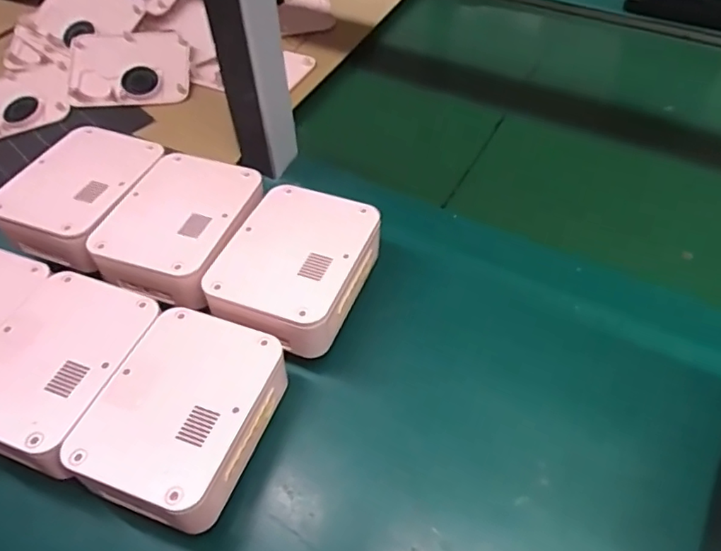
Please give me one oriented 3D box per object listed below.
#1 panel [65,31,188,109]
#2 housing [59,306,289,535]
[{"bbox_3d":[-0.253,-0.225,0.615,0.126,0.018,0.096,-2,66,-1],"label":"panel"},{"bbox_3d":[-0.117,0.095,0.381,0.099,0.057,0.132,15,55,13],"label":"housing"}]

